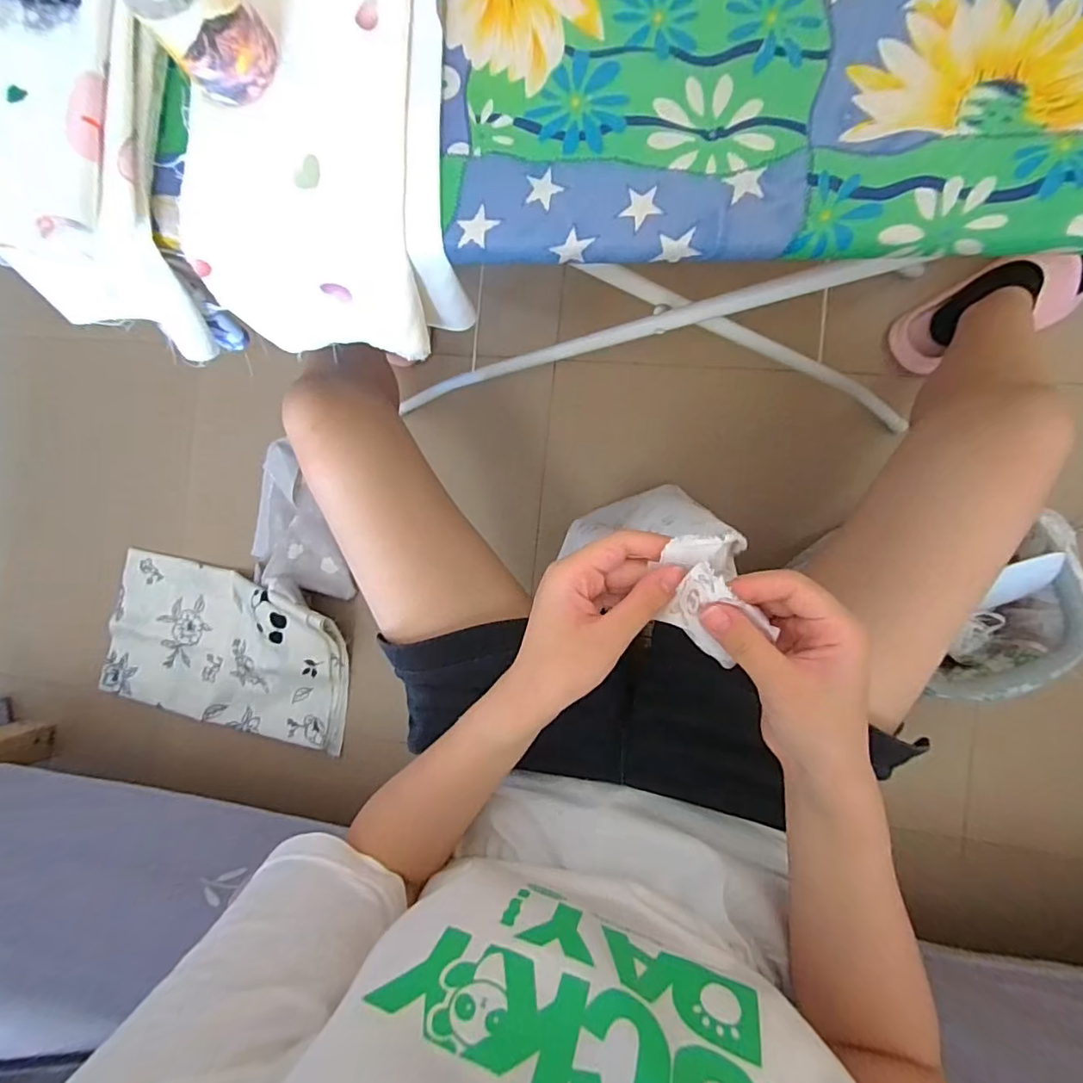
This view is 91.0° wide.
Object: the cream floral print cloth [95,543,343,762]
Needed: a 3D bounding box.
[{"bbox_3d":[-0.499,0.168,0.818,0.417,0.071,0.232,12,90,9],"label":"cream floral print cloth"}]

